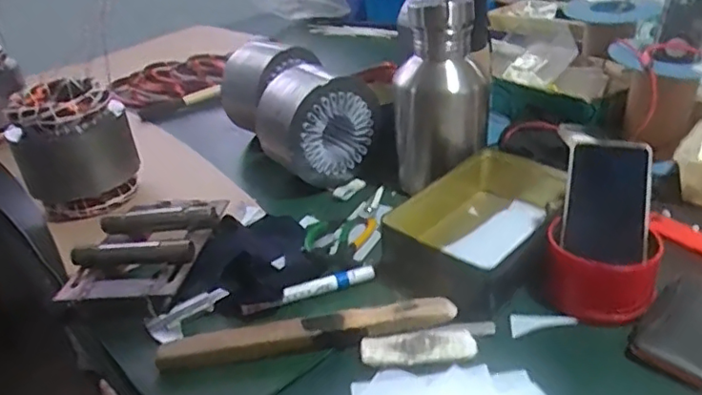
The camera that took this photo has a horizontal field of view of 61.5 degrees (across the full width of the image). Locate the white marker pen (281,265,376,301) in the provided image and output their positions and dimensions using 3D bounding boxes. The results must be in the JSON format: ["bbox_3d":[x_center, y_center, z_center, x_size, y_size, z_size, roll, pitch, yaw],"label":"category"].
[{"bbox_3d":[-0.023,0.091,0.625,0.099,0.016,0.012,-14,31,-12],"label":"white marker pen"}]

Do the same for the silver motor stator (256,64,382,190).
[{"bbox_3d":[-0.042,-0.105,0.848,0.157,0.154,0.112,-27,36,-30],"label":"silver motor stator"}]

